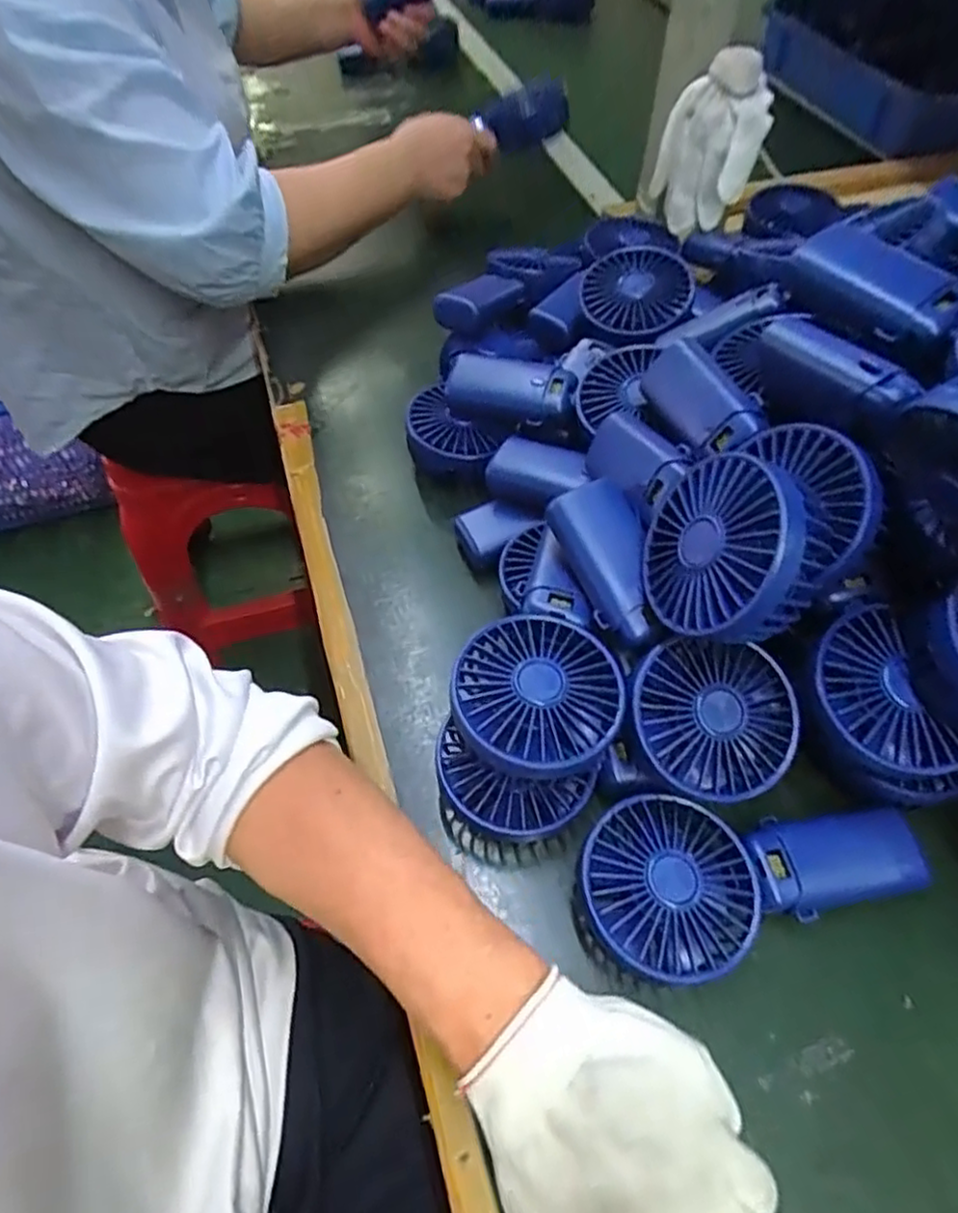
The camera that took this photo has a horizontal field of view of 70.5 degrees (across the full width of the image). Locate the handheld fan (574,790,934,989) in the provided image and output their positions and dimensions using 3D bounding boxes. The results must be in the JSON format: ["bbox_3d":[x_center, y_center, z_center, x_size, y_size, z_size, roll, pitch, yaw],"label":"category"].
[{"bbox_3d":[0.140,0.136,0.358,0.192,0.043,0.088,-14,58,-9],"label":"handheld fan"}]

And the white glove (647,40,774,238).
[{"bbox_3d":[0.194,-0.386,0.573,0.078,0.118,0.064,11,58,7],"label":"white glove"}]

